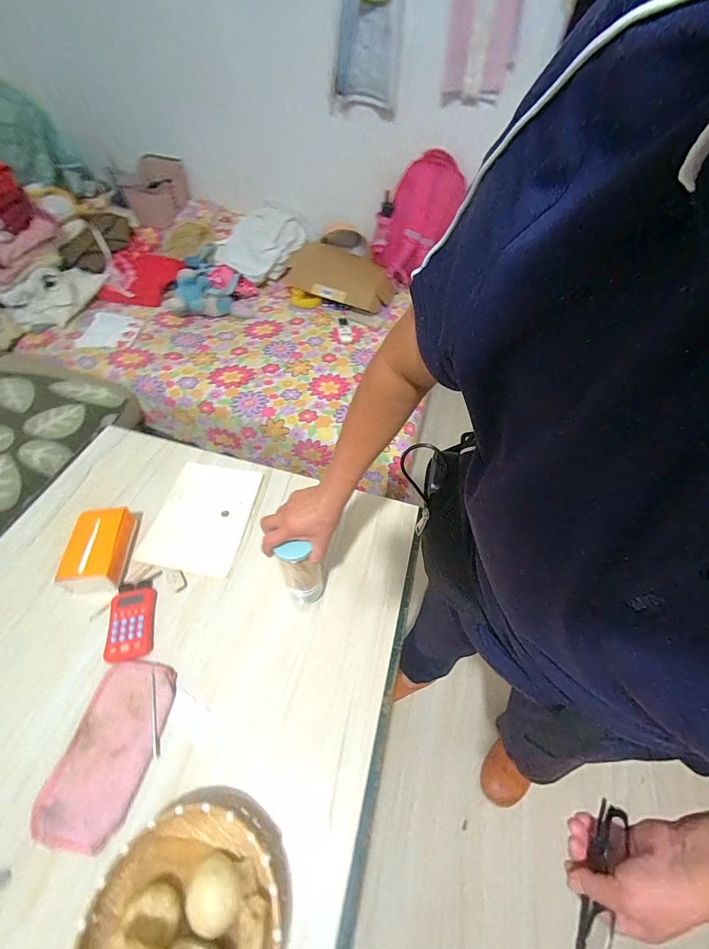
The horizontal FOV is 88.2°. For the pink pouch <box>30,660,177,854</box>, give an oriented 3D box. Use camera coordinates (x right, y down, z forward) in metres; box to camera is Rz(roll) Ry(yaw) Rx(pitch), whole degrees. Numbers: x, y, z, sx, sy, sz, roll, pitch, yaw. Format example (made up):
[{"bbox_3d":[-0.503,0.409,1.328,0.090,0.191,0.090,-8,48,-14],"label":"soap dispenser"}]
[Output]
[{"bbox_3d":[-0.356,0.399,0.542,0.116,0.027,0.213,11,53,3],"label":"pink pouch"}]

